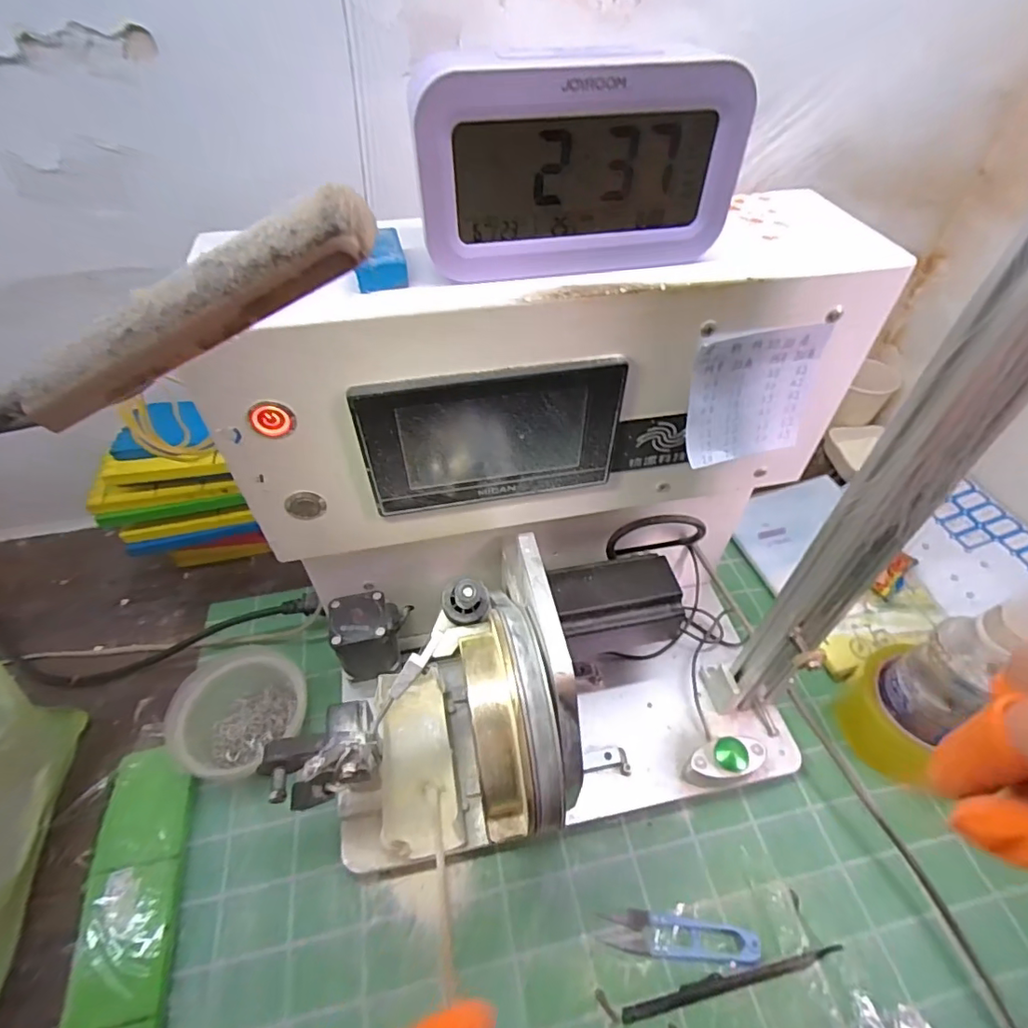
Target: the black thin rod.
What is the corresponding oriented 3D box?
[{"bbox_3d":[0.141,0.298,0.351,0.149,0.005,0.010,-9,49,-9],"label":"black thin rod"}]

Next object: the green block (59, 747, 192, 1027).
[{"bbox_3d":[-0.261,0.253,0.380,0.056,0.022,0.178,-11,49,-11],"label":"green block"}]

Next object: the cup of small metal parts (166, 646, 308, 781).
[{"bbox_3d":[-0.223,0.153,0.446,0.099,0.056,0.096,1,48,-1],"label":"cup of small metal parts"}]

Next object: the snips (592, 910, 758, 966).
[{"bbox_3d":[0.109,0.280,0.364,0.101,0.010,0.023,6,48,4],"label":"snips"}]

